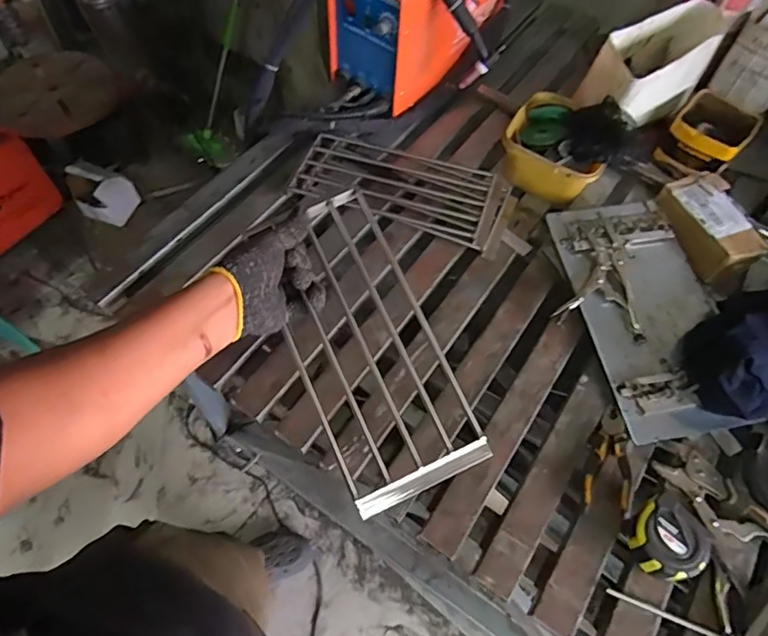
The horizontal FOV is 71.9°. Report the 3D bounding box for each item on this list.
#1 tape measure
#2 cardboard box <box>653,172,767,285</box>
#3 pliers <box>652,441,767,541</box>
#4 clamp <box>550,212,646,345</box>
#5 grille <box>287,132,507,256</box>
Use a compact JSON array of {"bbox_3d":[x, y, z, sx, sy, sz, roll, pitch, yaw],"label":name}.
[{"bbox_3d":[0.334,0.266,0.634,0.081,0.045,0.083,-23,63,-16],"label":"tape measure"},{"bbox_3d":[0.526,-0.152,0.861,0.106,0.049,0.175,-11,61,-8],"label":"cardboard box"},{"bbox_3d":[0.437,0.240,0.665,0.064,0.021,0.201,-35,67,-21],"label":"pliers"},{"bbox_3d":[0.338,-0.067,0.821,0.127,0.029,0.192,13,59,4],"label":"clamp"},{"bbox_3d":[0.038,-0.236,0.916,0.364,0.036,0.188,21,60,9],"label":"grille"}]

